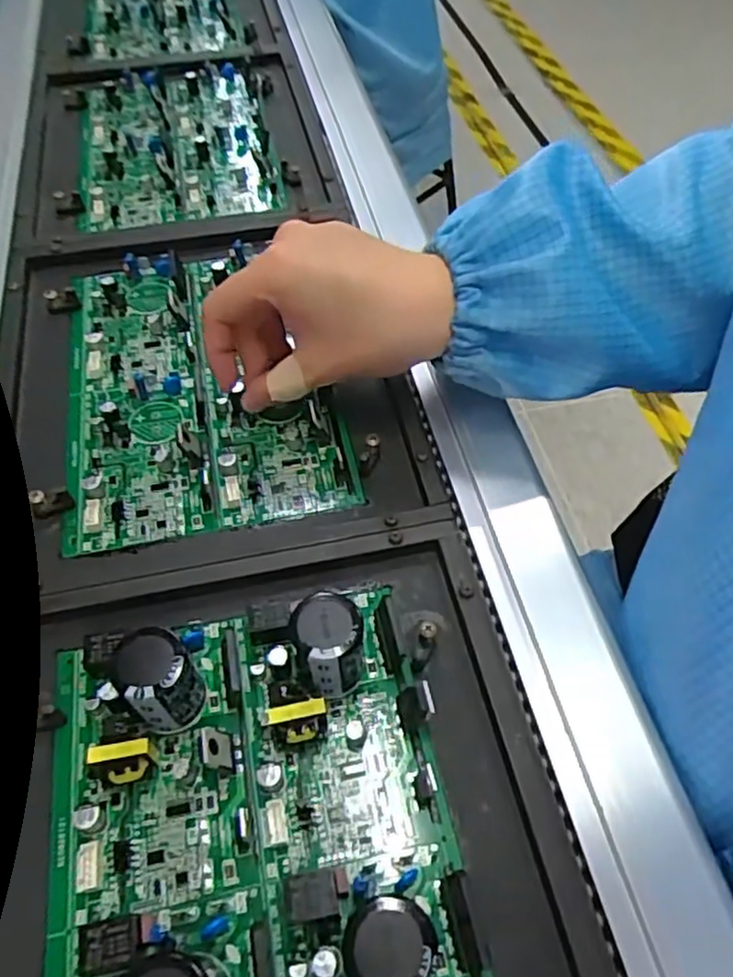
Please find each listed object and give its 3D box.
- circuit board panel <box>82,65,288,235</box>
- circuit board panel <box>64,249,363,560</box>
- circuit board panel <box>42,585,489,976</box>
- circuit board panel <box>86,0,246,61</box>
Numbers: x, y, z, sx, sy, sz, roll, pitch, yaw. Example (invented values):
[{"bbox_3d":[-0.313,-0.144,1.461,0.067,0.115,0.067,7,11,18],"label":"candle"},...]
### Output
[{"bbox_3d":[-0.157,-0.286,0.563,0.150,0.016,0.214,-10,56,-8],"label":"circuit board panel"},{"bbox_3d":[-0.102,-0.071,0.405,0.148,0.019,0.221,-12,56,-9],"label":"circuit board panel"},{"bbox_3d":[-0.041,0.138,0.242,0.152,0.044,0.215,-9,55,-7],"label":"circuit board panel"},{"bbox_3d":[-0.210,-0.499,0.712,0.150,0.011,0.243,-9,55,-6],"label":"circuit board panel"}]

